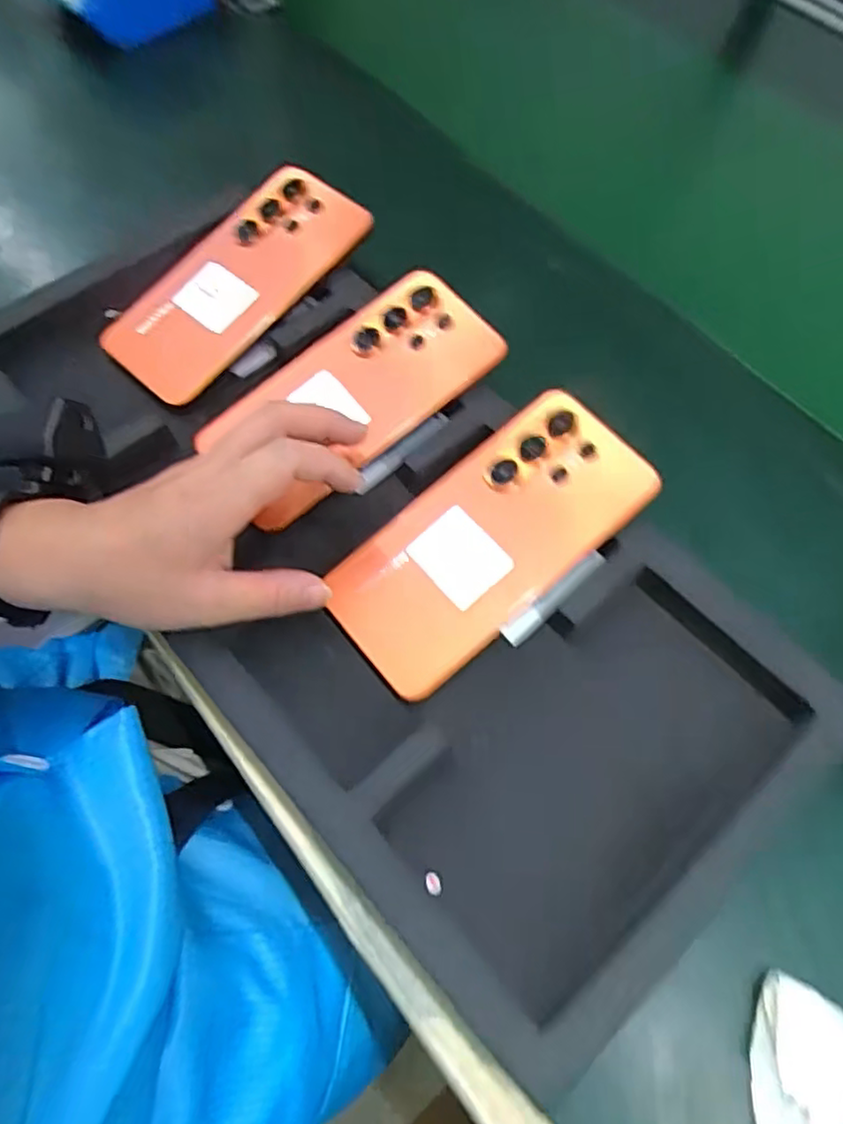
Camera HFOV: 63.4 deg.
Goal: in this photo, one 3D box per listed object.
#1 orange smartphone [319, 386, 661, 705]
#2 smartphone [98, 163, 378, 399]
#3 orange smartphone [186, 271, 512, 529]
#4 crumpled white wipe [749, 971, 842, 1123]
[{"bbox_3d":[0.033,-0.012,0.344,0.165,0.016,0.079,-40,71,-5],"label":"orange smartphone"},{"bbox_3d":[-0.113,-0.171,0.412,0.163,0.013,0.072,-45,81,-6],"label":"smartphone"},{"bbox_3d":[-0.039,-0.094,0.383,0.163,0.012,0.078,-36,77,1],"label":"orange smartphone"},{"bbox_3d":[0.151,0.201,0.271,0.057,0.020,0.050,-41,72,-20],"label":"crumpled white wipe"}]

